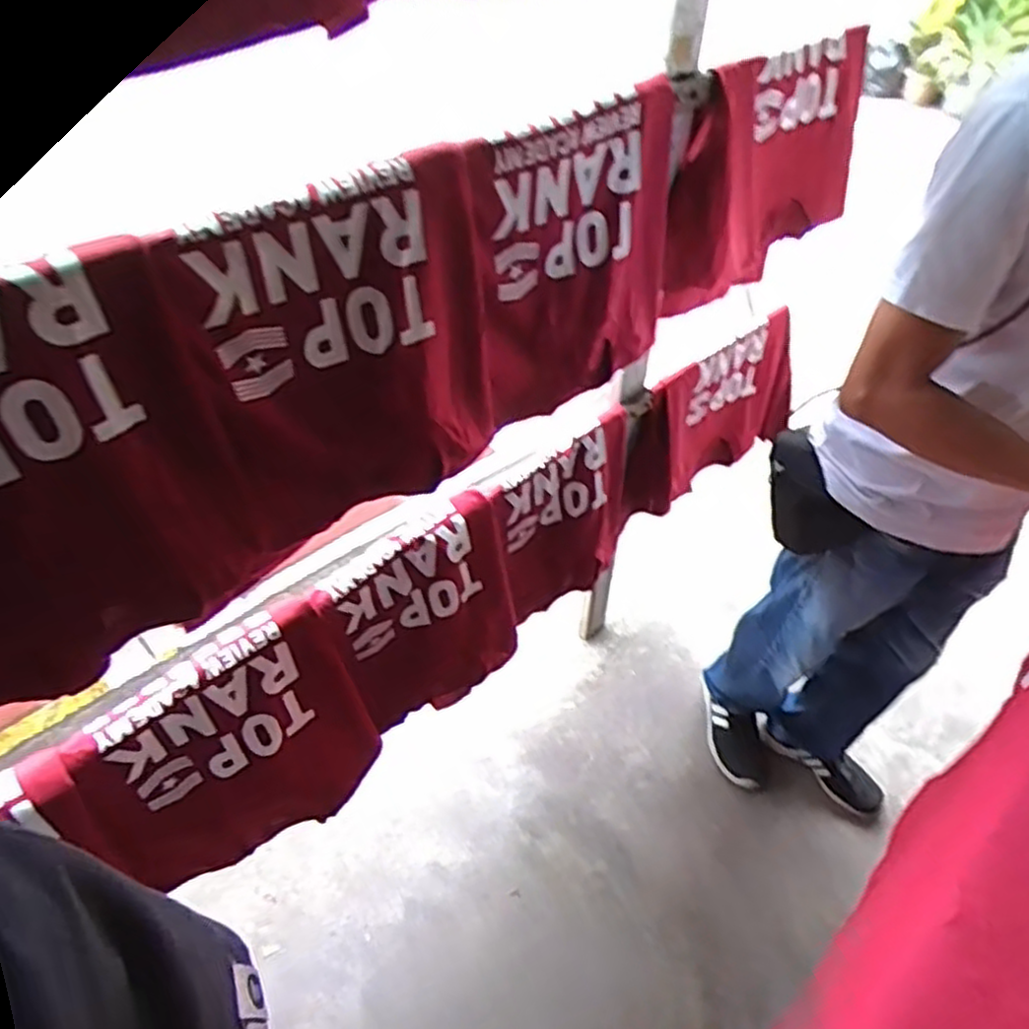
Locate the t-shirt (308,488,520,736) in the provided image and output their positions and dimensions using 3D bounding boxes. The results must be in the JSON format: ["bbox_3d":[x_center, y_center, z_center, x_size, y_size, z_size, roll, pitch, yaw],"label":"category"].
[{"bbox_3d":[-0.129,0.174,1.141,0.115,0.334,0.305,31,50,28],"label":"t-shirt"}]

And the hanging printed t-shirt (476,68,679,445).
[{"bbox_3d":[0.075,-0.313,0.950,0.074,0.361,0.373,35,53,27],"label":"hanging printed t-shirt"}]

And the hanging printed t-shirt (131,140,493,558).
[{"bbox_3d":[-0.142,-0.171,0.775,0.094,0.339,0.370,32,51,26],"label":"hanging printed t-shirt"}]

